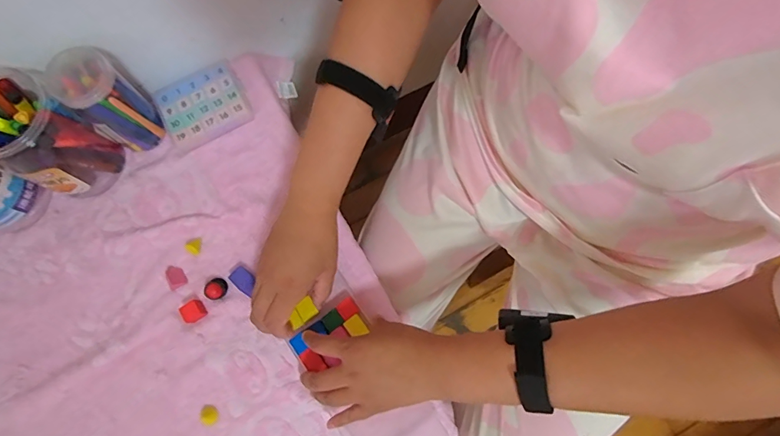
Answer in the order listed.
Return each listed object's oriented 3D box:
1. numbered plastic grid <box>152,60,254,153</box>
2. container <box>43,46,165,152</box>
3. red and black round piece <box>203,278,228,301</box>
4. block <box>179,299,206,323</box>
[{"bbox_3d":[-0.254,-0.156,0.580,0.113,0.024,0.101,-27,77,-6],"label":"numbered plastic grid"},{"bbox_3d":[-0.337,-0.139,0.520,0.068,0.123,0.076,-37,78,-8],"label":"container"},{"bbox_3d":[-0.212,0.086,0.520,0.023,0.015,0.026,26,77,7],"label":"red and black round piece"},{"bbox_3d":[-0.235,0.112,0.511,0.025,0.021,0.021,-36,78,-8],"label":"block"}]

